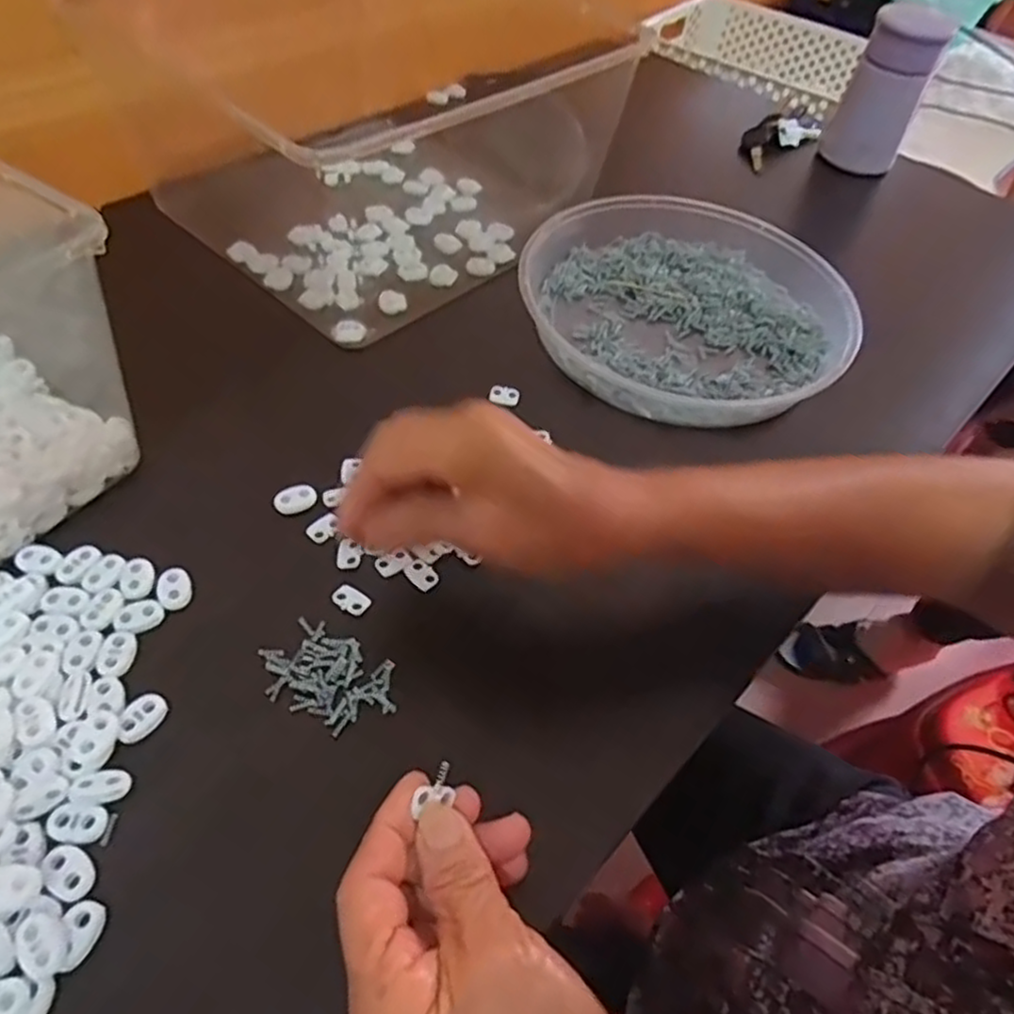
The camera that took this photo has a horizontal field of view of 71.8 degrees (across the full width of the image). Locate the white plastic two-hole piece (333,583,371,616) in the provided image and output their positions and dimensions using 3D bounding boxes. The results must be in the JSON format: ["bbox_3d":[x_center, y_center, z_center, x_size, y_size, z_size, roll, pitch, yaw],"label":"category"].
[{"bbox_3d":[-0.080,0.048,0.358,0.019,0.004,0.012,31,56,17],"label":"white plastic two-hole piece"}]

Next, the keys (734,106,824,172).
[{"bbox_3d":[0.272,-0.374,0.702,0.094,0.035,0.041,-28,60,-25],"label":"keys"}]

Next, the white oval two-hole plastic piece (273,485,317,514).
[{"bbox_3d":[-0.118,-0.004,0.390,0.023,0.005,0.015,-11,54,-14],"label":"white oval two-hole plastic piece"}]

